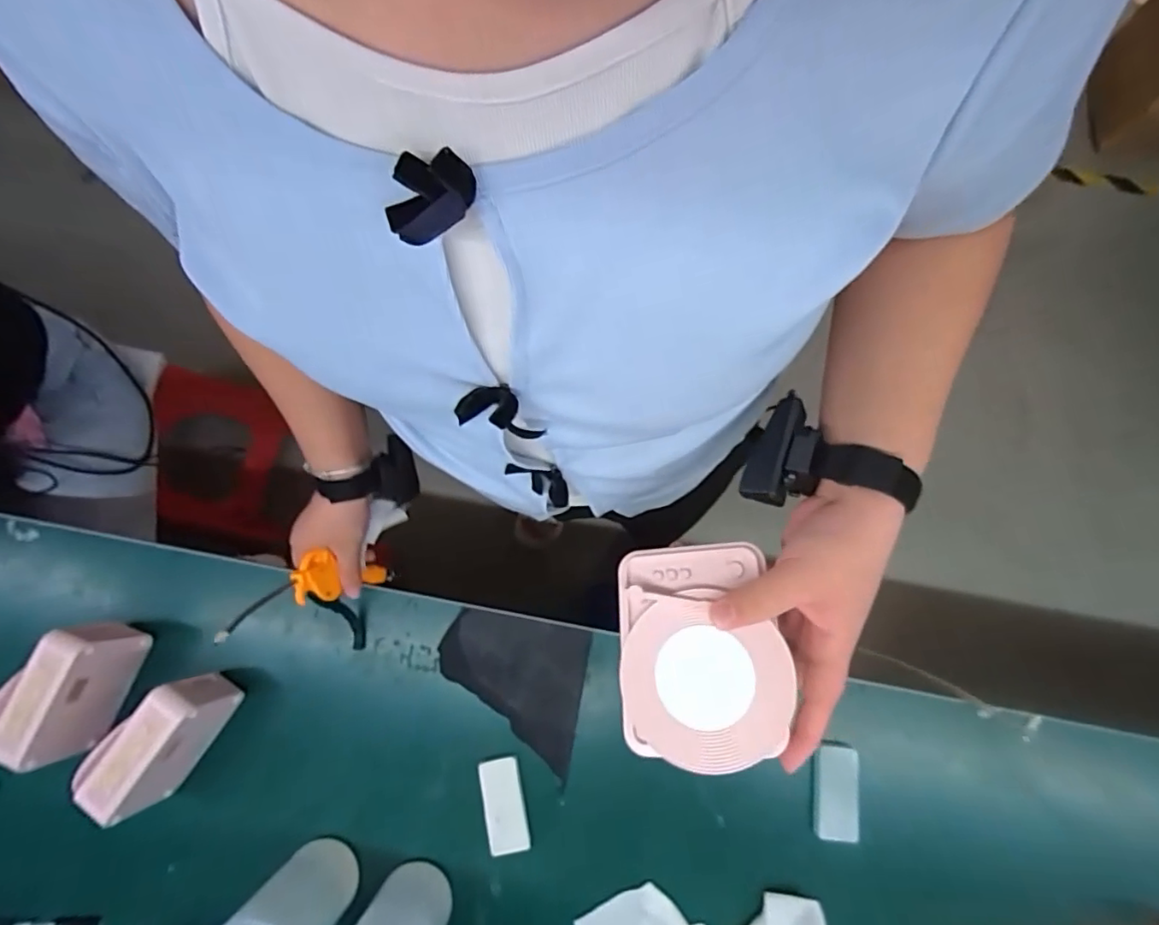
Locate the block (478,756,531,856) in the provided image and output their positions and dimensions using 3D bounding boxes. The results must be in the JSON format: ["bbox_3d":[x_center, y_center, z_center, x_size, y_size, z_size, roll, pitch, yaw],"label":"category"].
[{"bbox_3d":[-0.081,0.364,0.606,0.040,0.024,0.090,-12,80,-2],"label":"block"}]

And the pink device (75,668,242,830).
[{"bbox_3d":[-0.427,0.283,0.591,0.057,0.109,0.130,32,82,6],"label":"pink device"}]

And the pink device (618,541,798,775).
[{"bbox_3d":[0.077,0.118,0.363,0.099,0.038,0.134,-12,61,14],"label":"pink device"}]

